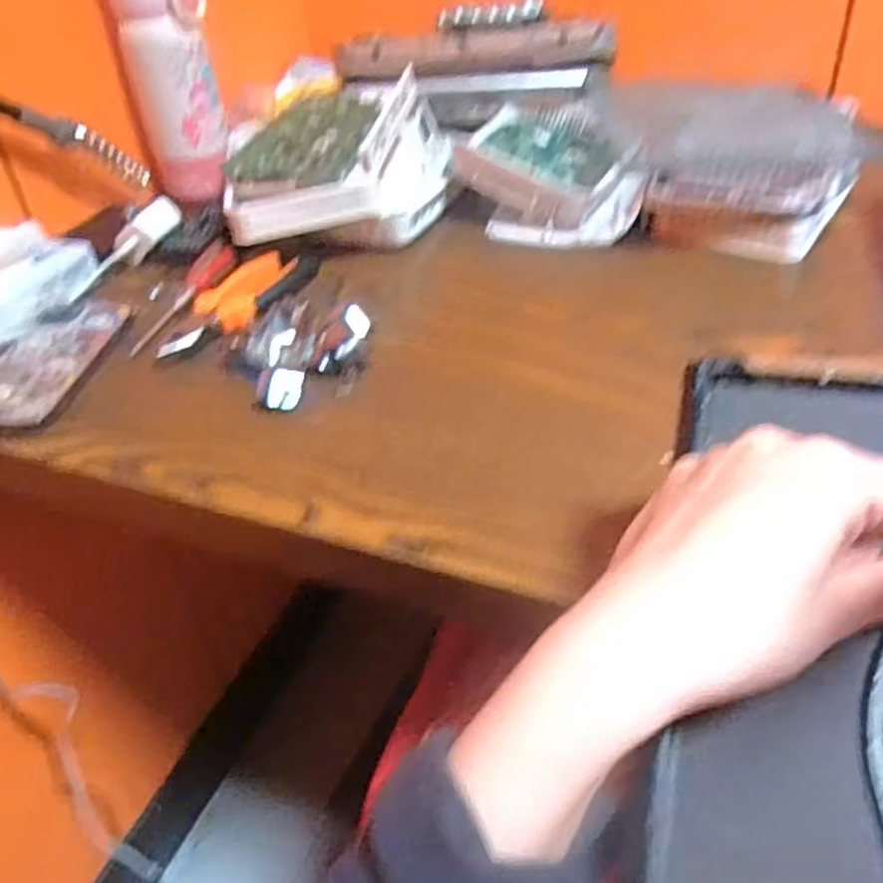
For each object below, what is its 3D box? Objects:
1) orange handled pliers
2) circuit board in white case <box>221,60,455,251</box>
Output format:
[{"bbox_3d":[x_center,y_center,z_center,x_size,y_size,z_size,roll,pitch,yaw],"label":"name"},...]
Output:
[{"bbox_3d":[-0.151,-0.106,0.584,0.056,0.011,0.157,12,42,21],"label":"orange handled pliers"},{"bbox_3d":[-0.085,-0.234,0.666,0.176,0.079,0.189,-3,39,4],"label":"circuit board in white case"}]

